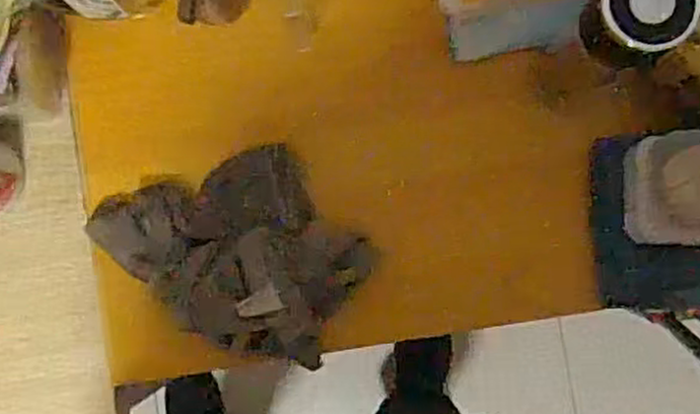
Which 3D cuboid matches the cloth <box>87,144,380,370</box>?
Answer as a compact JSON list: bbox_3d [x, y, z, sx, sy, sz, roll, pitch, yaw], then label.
[{"bbox_3d":[-0.102,0.031,0.701,0.241,0.057,0.180,40,89,2],"label":"cloth"}]

